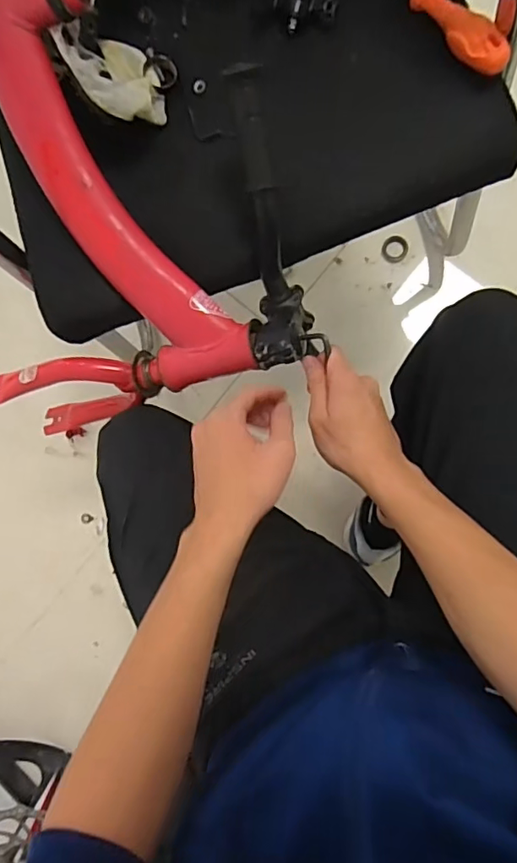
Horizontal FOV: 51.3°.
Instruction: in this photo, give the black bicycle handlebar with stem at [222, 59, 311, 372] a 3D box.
[{"bbox_3d":[0.008,-0.176,0.461,0.051,0.075,0.227,-5,120,7],"label":"black bicycle handlebar with stem"}]

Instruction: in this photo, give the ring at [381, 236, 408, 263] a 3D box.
[{"bbox_3d":[0.235,-0.314,0.926,0.044,0.005,0.048,0,89,7],"label":"ring"}]

